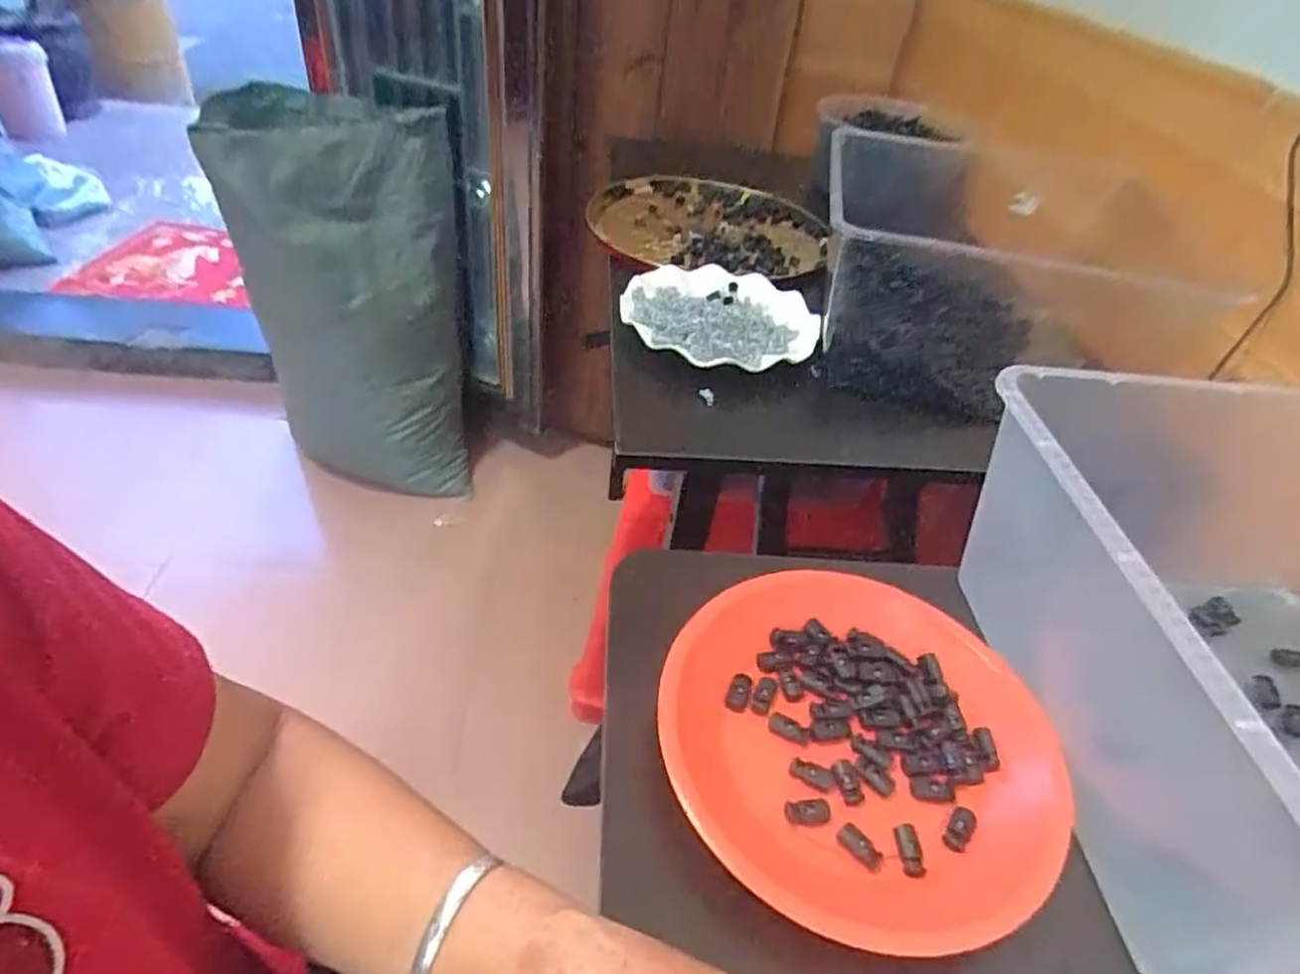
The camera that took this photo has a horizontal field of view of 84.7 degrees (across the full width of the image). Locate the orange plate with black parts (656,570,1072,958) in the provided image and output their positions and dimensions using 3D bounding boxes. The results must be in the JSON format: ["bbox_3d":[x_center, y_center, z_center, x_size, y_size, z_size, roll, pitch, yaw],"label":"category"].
[{"bbox_3d":[0.105,0.125,0.360,0.194,0.027,0.184,4,40,-4],"label":"orange plate with black parts"}]

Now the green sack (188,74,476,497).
[{"bbox_3d":[-0.546,-0.281,1.328,0.372,0.730,0.266,12,40,5],"label":"green sack"}]

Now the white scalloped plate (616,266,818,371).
[{"bbox_3d":[0.068,-0.165,0.685,0.180,0.027,0.181,4,40,-4],"label":"white scalloped plate"}]

